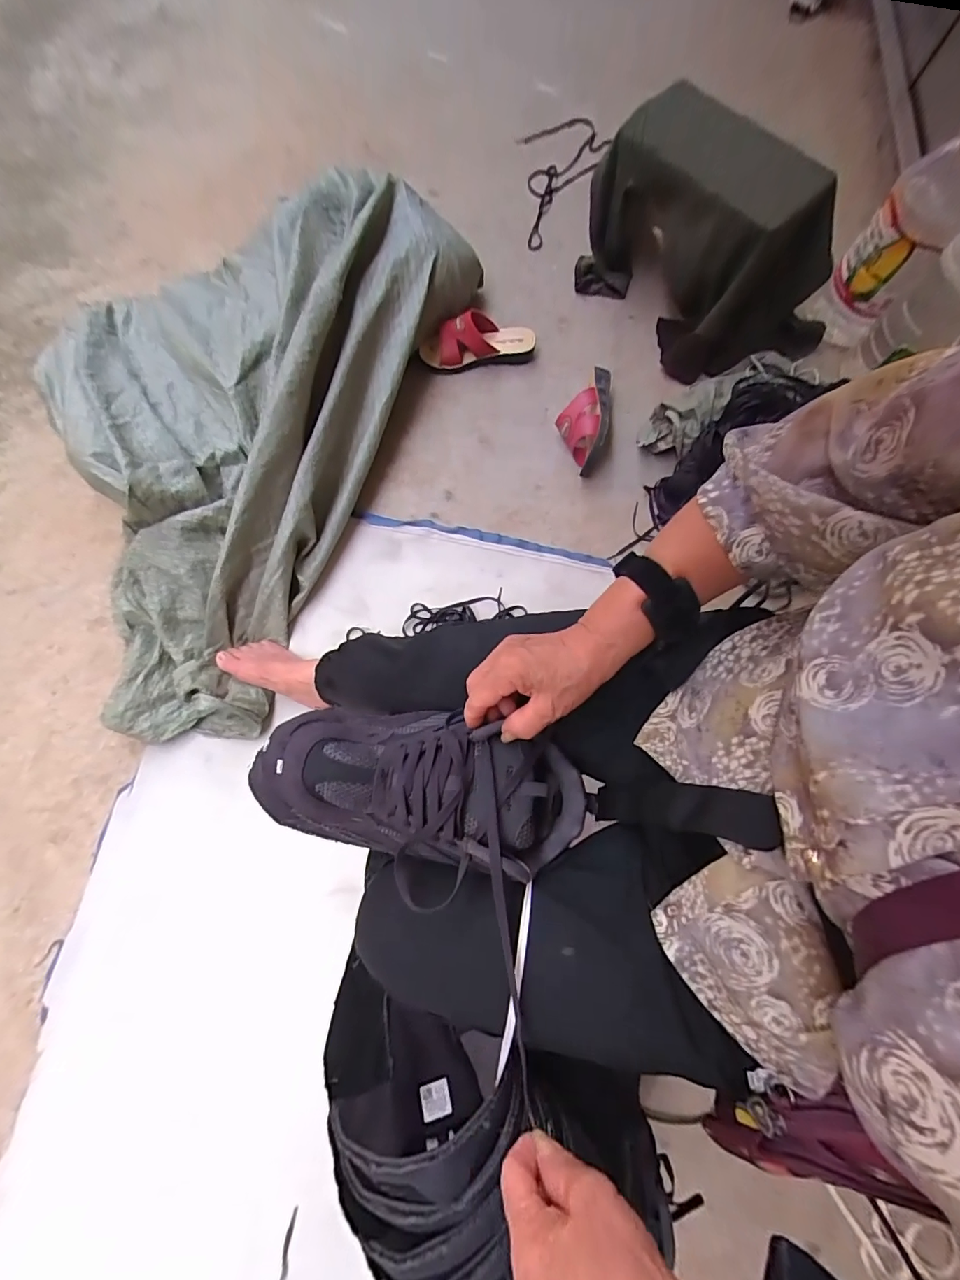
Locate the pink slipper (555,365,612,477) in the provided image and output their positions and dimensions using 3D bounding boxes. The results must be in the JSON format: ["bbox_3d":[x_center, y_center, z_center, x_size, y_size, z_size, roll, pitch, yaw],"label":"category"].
[{"bbox_3d":[0.196,-0.419,0.898,0.094,0.084,0.218,13,75,5],"label":"pink slipper"}]

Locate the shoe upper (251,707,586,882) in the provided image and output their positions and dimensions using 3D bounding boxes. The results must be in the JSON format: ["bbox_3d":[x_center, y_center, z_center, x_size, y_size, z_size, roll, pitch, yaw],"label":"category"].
[{"bbox_3d":[-0.048,0.120,0.394,0.265,0.076,0.123,10,74,-1],"label":"shoe upper"}]

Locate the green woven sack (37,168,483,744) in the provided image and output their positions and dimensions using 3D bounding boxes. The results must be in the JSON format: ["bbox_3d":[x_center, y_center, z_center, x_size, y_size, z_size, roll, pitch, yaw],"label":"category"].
[{"bbox_3d":[-0.428,-0.392,0.832,0.501,0.198,1.089,19,75,6],"label":"green woven sack"}]

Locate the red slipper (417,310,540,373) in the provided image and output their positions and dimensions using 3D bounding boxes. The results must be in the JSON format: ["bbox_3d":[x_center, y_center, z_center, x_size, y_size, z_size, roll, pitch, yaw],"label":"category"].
[{"bbox_3d":[-0.006,-0.604,0.963,0.235,0.081,0.083,-8,74,-1],"label":"red slipper"}]

